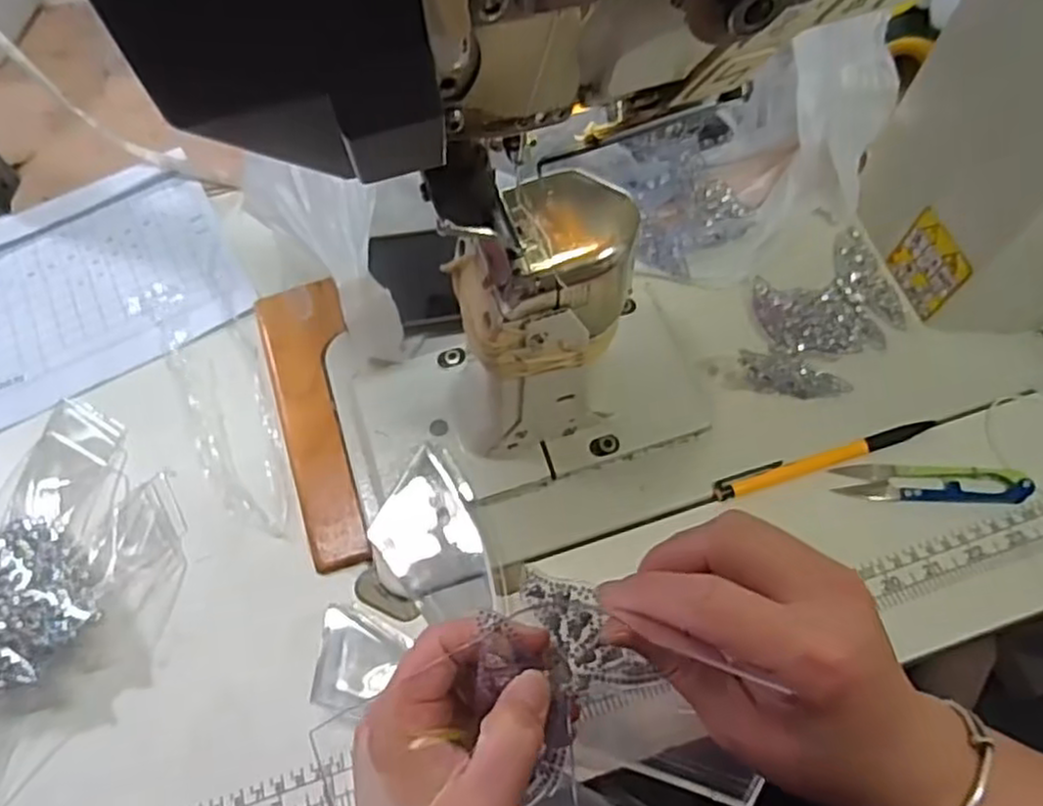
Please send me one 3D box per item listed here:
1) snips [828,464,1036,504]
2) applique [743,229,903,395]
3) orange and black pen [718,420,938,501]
[{"bbox_3d":[0.236,0.046,0.425,0.105,0.010,0.022,0,59,4],"label":"snips"},{"bbox_3d":[0.189,-0.053,0.464,0.131,0.023,0.084,-28,74,-14],"label":"applique"},{"bbox_3d":[0.180,0.032,0.435,0.137,0.010,0.014,-16,60,-6],"label":"orange and black pen"}]

